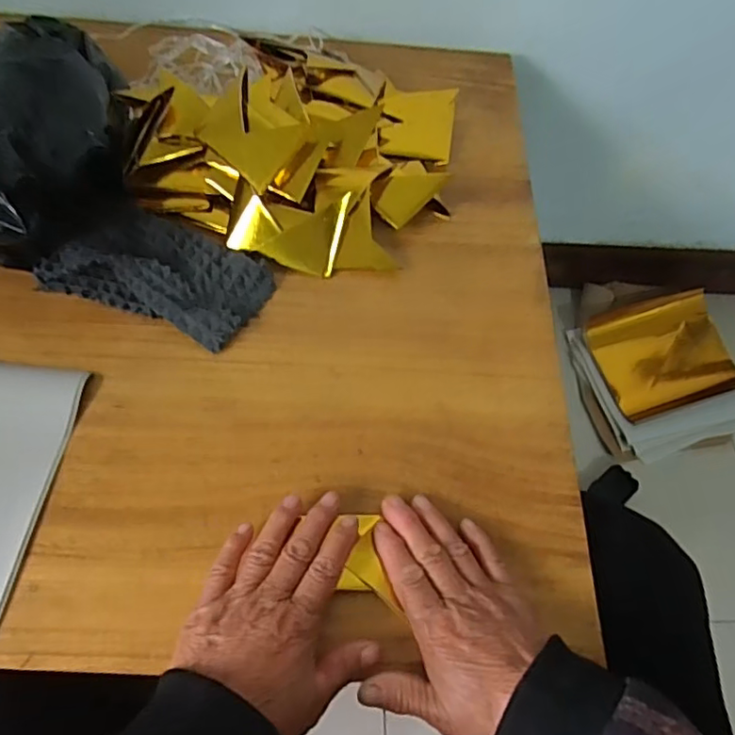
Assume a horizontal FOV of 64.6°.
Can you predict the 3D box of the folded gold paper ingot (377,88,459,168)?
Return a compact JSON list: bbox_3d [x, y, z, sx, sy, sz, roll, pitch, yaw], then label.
[{"bbox_3d":[0.053,-0.254,0.609,0.076,0.019,0.103,5,59,-1],"label":"folded gold paper ingot"}]

